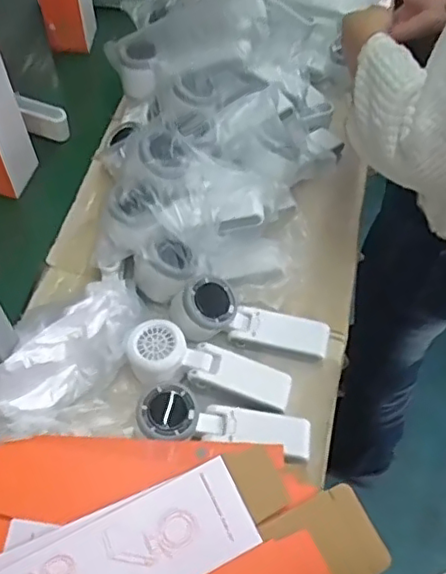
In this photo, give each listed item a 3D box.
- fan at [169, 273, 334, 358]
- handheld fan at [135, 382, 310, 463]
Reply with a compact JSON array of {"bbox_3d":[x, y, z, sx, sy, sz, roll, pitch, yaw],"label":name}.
[{"bbox_3d":[0.031,0.029,0.641,0.166,0.044,0.064,15,59,5],"label":"fan"},{"bbox_3d":[0.000,0.130,0.585,0.166,0.030,0.059,13,58,-11],"label":"handheld fan"}]

